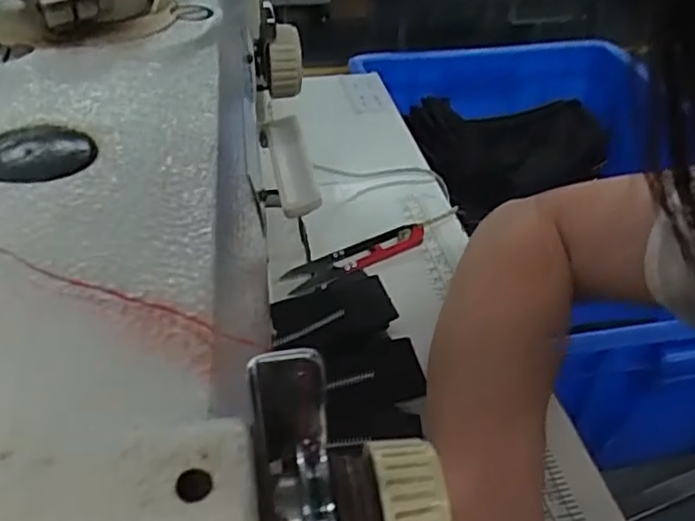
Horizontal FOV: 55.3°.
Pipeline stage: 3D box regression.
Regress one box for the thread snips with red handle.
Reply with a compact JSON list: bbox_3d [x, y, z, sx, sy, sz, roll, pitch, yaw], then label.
[{"bbox_3d":[0.007,-0.003,0.440,0.103,0.010,0.024,-23,45,-28],"label":"thread snips with red handle"}]

